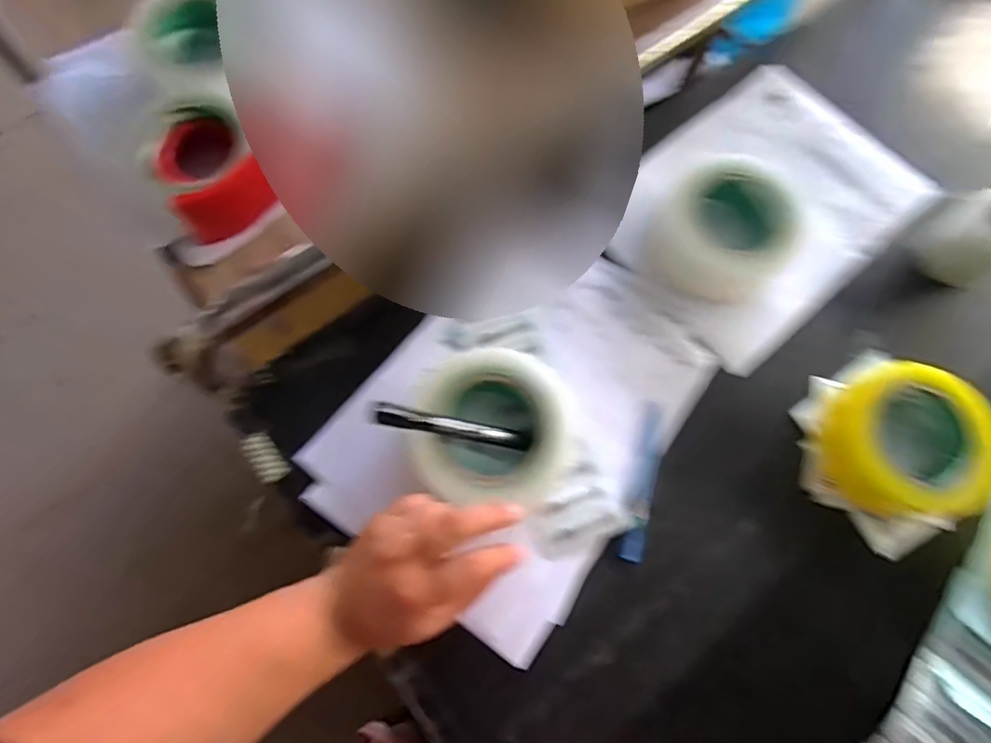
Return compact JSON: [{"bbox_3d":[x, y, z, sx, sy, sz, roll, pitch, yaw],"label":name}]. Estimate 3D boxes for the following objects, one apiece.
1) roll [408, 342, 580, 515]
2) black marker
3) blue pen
[{"bbox_3d":[0.001,0.044,0.438,0.126,0.058,0.119,0,73,0],"label":"roll"},{"bbox_3d":[-0.029,0.042,0.417,0.127,0.014,0.014,14,71,-29],"label":"black marker"},{"bbox_3d":[0.119,0.086,0.452,0.019,0.007,0.129,15,74,2],"label":"blue pen"}]

